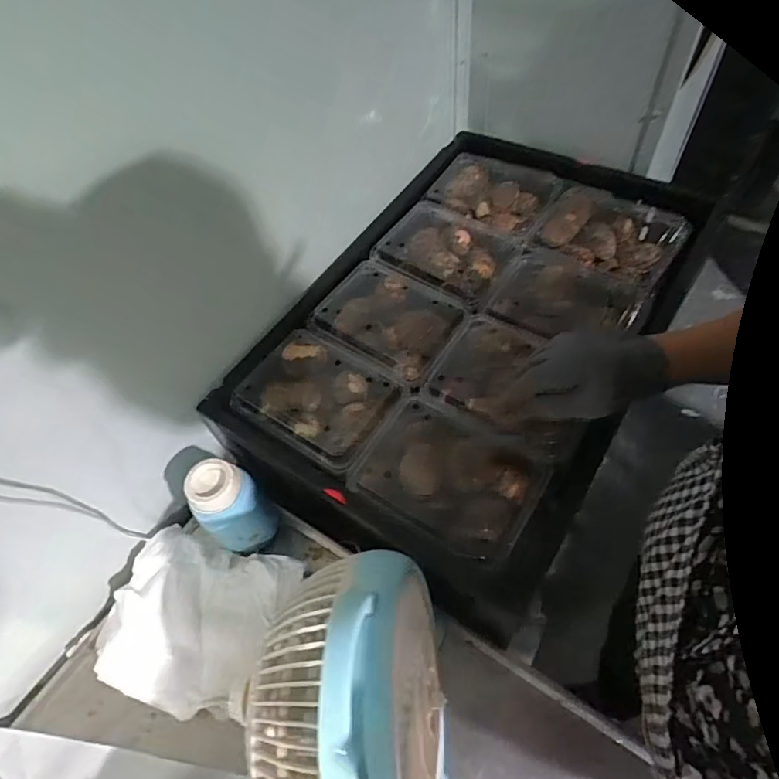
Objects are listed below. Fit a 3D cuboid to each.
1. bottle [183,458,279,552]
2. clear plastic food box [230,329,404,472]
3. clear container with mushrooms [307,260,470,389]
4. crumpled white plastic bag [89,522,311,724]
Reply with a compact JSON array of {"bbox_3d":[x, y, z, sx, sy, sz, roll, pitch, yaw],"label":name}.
[{"bbox_3d":[-0.173,0.133,0.586,0.065,0.133,0.063,-2,57,3],"label":"bottle"},{"bbox_3d":[-0.083,0.009,0.601,0.171,0.037,0.140,25,62,19],"label":"clear plastic food box"},{"bbox_3d":[0.000,-0.082,0.654,0.162,0.050,0.133,30,64,22],"label":"clear container with mushrooms"},{"bbox_3d":[-0.211,0.255,0.576,0.183,0.044,0.173,12,59,12],"label":"crumpled white plastic bag"}]

